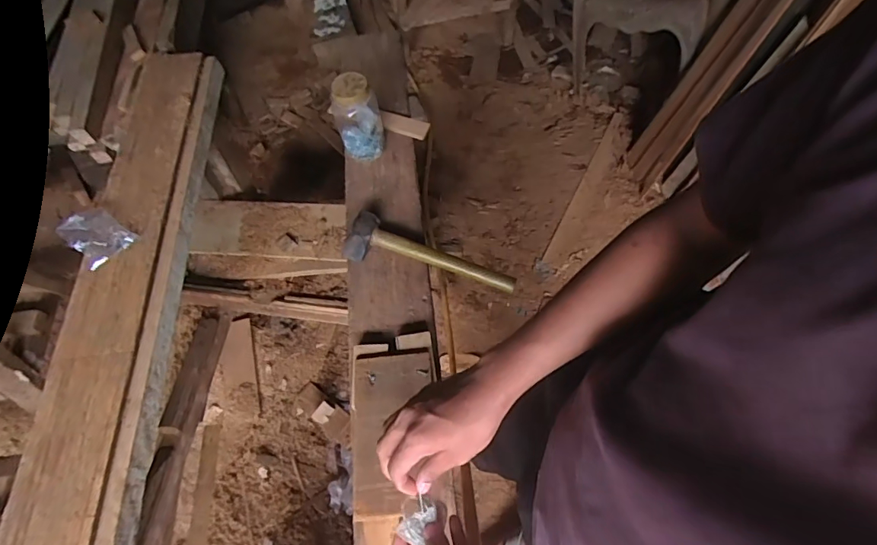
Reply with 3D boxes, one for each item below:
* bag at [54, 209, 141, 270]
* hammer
[{"bbox_3d":[-0.625,-0.065,0.852,0.122,0.035,0.093,28,65,18],"label":"bag"},{"bbox_3d":[-0.021,-0.025,0.774,0.278,0.060,0.079,16,62,13],"label":"hammer"}]

